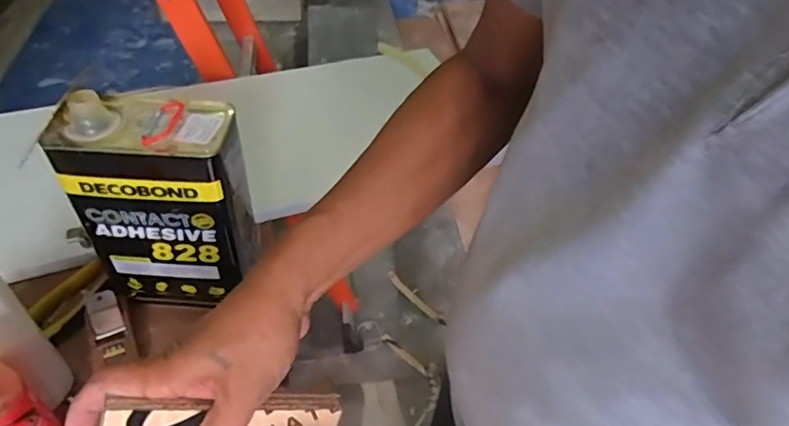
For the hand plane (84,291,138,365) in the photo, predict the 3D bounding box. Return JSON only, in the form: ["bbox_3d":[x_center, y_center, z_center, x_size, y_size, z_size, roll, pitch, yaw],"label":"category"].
[{"bbox_3d":[-0.320,0.128,0.604,0.037,0.037,0.083,-23,51,-25],"label":"hand plane"}]

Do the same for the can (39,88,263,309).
[{"bbox_3d":[-0.246,-0.009,0.593,0.172,0.240,0.097,-1,45,-6],"label":"can"}]

